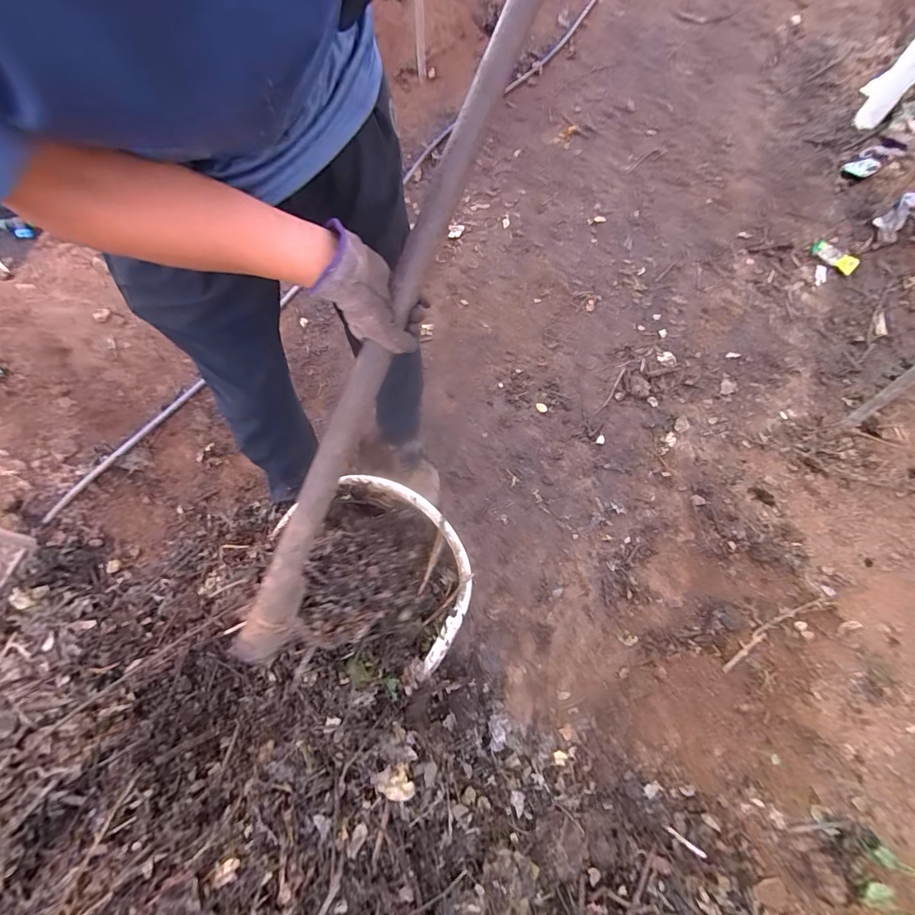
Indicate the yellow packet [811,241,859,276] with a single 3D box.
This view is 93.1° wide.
[{"bbox_3d":[1.120,-0.597,1.289,0.063,0.024,0.130,-40,71,-14],"label":"yellow packet"}]

